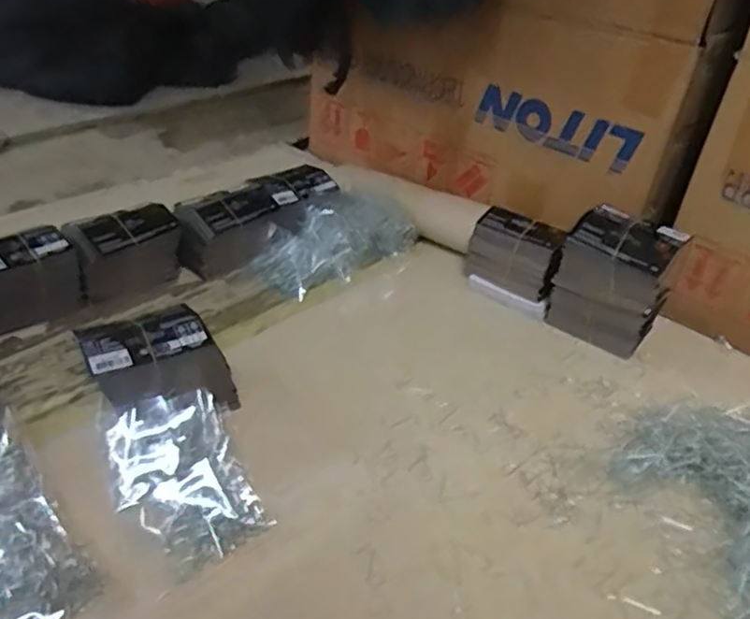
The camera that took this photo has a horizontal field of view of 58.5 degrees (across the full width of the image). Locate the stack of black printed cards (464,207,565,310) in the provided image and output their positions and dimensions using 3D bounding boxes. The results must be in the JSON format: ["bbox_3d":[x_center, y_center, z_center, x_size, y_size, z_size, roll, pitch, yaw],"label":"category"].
[{"bbox_3d":[0.169,-0.057,0.809,0.116,0.092,0.055,29,41,29],"label":"stack of black printed cards"}]

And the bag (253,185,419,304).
[{"bbox_3d":[-0.048,-0.091,0.848,0.093,0.064,0.212,31,42,31],"label":"bag"}]

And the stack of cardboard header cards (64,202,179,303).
[{"bbox_3d":[-0.281,-0.062,0.761,0.116,0.084,0.059,-18,42,-31],"label":"stack of cardboard header cards"}]

